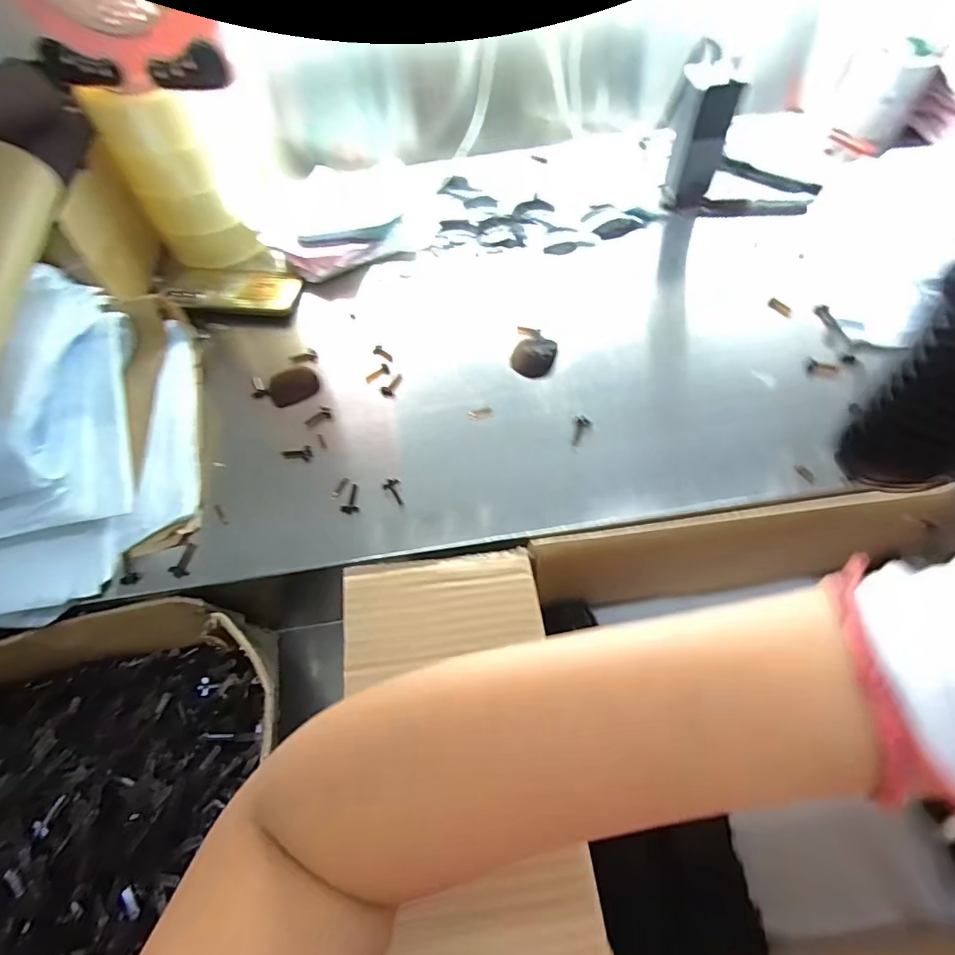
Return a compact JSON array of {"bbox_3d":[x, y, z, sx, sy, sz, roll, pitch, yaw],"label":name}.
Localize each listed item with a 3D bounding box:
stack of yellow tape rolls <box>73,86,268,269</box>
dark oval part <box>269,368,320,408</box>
[{"bbox_3d":[-0.340,-0.342,0.608,0.090,0.165,0.096,39,69,24],"label":"stack of yellow tape rolls"},{"bbox_3d":[-0.188,-0.094,0.545,0.051,0.005,0.040,-23,60,-10],"label":"dark oval part"}]

